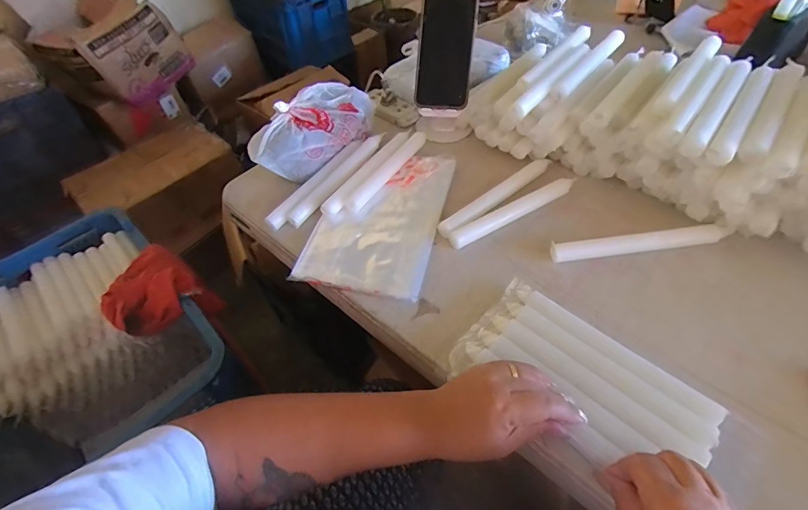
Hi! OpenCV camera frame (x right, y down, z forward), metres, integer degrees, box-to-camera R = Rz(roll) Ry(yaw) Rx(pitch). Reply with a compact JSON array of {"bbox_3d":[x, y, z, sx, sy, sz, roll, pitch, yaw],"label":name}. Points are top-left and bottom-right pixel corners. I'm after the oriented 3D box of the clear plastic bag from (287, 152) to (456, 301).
[{"bbox_3d":[-0.029,-0.057,0.526,0.151,0.007,0.244,9,52,13],"label":"clear plastic bag"}]

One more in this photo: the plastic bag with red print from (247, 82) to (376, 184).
[{"bbox_3d":[-0.135,-0.191,0.594,0.092,0.064,0.206,30,59,27],"label":"plastic bag with red print"}]

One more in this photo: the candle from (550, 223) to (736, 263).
[{"bbox_3d":[0.276,-0.015,0.463,0.206,0.019,0.023,-8,50,-1],"label":"candle"}]

